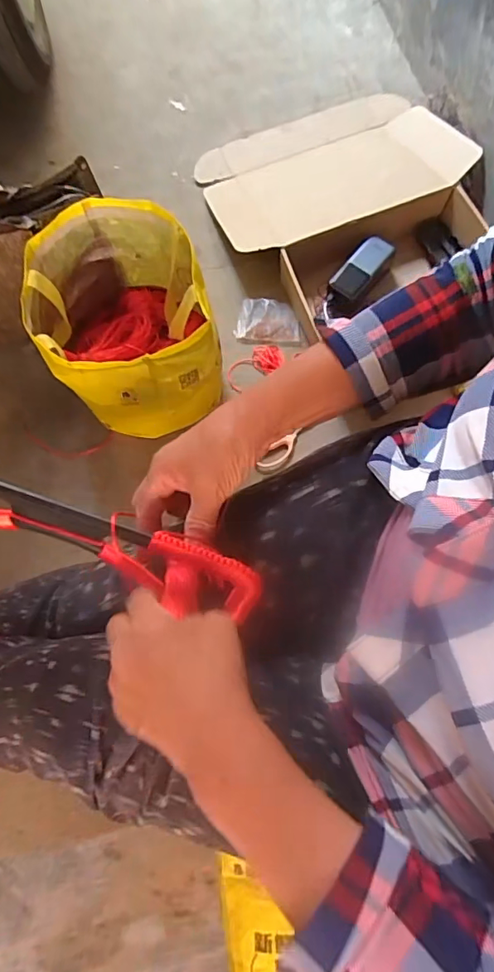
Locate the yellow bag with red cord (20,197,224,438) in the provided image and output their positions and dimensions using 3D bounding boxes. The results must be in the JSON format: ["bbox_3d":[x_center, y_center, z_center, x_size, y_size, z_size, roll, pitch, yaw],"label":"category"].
[{"bbox_3d":[-0.167,-0.221,0.720,0.221,0.237,0.236,-22,75,-5],"label":"yellow bag with red cord"}]

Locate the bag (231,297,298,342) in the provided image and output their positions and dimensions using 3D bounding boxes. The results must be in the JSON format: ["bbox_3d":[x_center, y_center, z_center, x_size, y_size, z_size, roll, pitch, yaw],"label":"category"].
[{"bbox_3d":[0.039,-0.291,0.867,0.108,0.018,0.074,11,75,4],"label":"bag"}]

